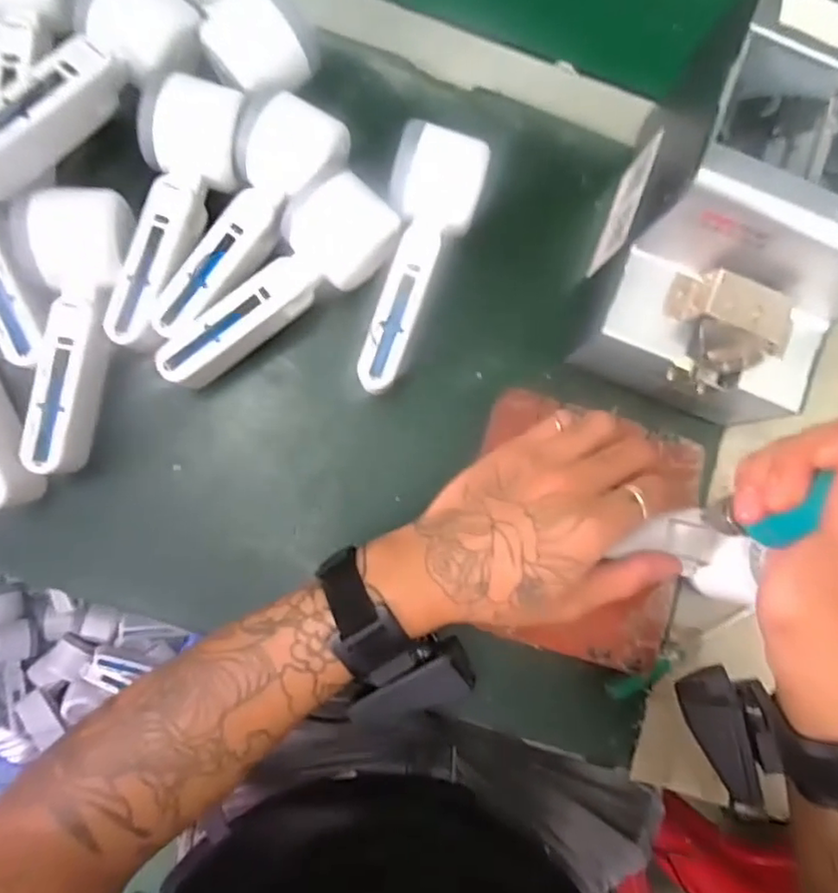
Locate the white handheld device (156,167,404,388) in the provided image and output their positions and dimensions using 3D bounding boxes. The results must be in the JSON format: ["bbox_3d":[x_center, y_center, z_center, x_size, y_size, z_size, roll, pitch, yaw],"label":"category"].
[{"bbox_3d":[-0.090,-0.099,0.376,0.162,0.049,0.058,-35,89,-8],"label":"white handheld device"}]

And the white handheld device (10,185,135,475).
[{"bbox_3d":[-0.209,-0.068,0.362,0.057,0.049,0.166,12,84,-4],"label":"white handheld device"}]

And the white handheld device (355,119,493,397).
[{"bbox_3d":[-0.001,-0.110,0.383,0.052,0.051,0.157,13,84,-4],"label":"white handheld device"}]

